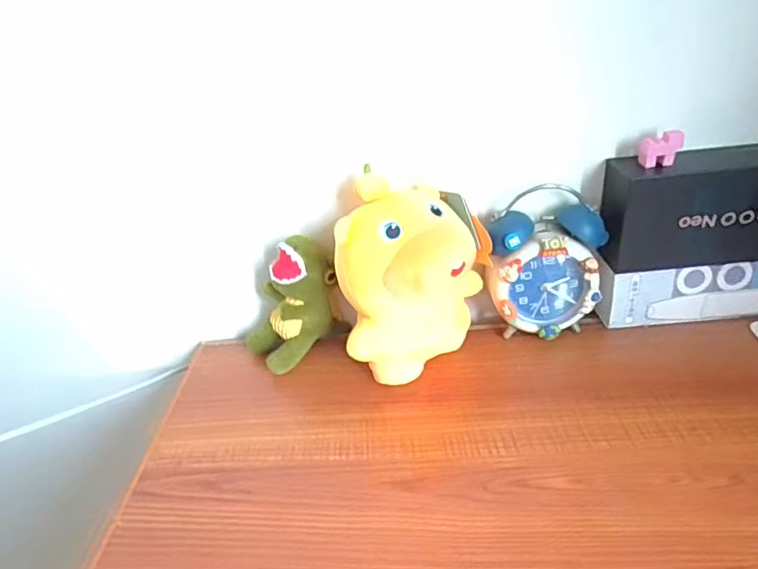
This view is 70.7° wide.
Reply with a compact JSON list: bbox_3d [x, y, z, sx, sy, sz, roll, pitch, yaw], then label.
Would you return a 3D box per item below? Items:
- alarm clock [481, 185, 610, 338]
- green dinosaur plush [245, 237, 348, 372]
[{"bbox_3d":[0.158,-0.013,0.509,0.105,0.134,0.057,-9,33,-4],"label":"alarm clock"},{"bbox_3d":[-0.082,0.013,0.524,0.095,0.129,0.059,-22,36,-22],"label":"green dinosaur plush"}]

